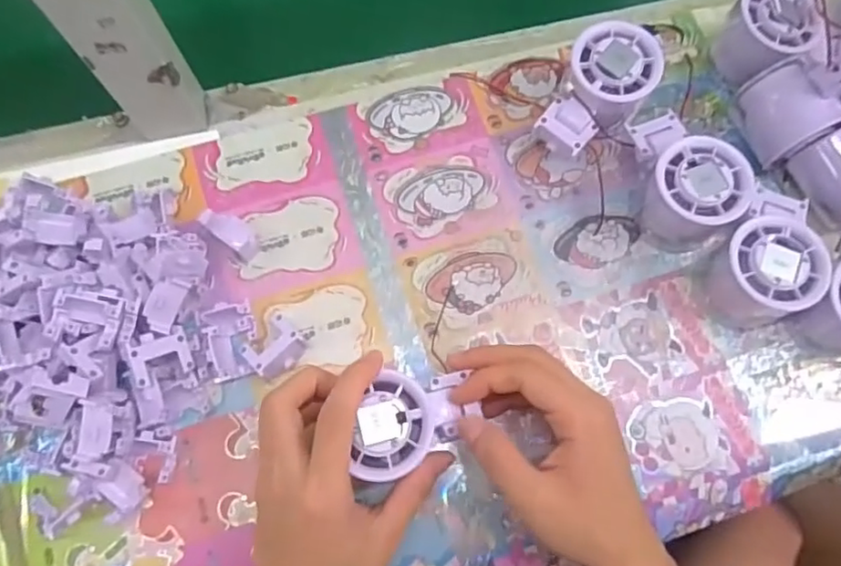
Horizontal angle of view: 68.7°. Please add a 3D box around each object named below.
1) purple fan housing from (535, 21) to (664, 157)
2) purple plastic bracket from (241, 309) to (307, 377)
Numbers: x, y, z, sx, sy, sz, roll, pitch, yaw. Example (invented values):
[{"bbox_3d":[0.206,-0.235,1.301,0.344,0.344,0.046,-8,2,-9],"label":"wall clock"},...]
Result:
[{"bbox_3d":[0.120,-0.127,0.419,0.054,0.056,0.088,35,76,9],"label":"purple fan housing"},{"bbox_3d":[-0.094,0.039,0.388,0.034,0.017,0.035,-40,78,-12],"label":"purple plastic bracket"}]

